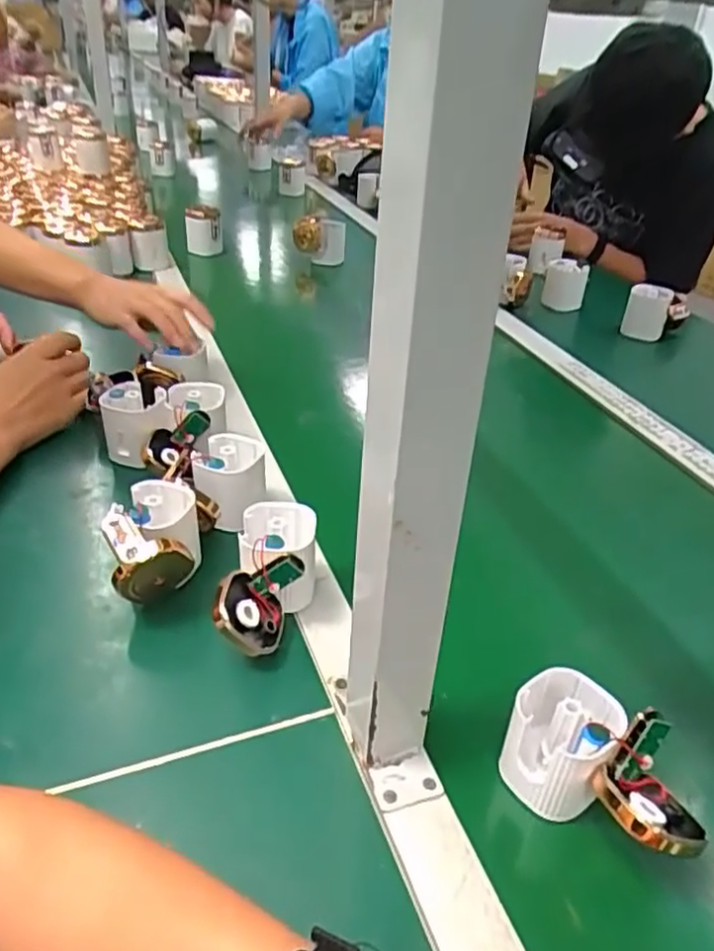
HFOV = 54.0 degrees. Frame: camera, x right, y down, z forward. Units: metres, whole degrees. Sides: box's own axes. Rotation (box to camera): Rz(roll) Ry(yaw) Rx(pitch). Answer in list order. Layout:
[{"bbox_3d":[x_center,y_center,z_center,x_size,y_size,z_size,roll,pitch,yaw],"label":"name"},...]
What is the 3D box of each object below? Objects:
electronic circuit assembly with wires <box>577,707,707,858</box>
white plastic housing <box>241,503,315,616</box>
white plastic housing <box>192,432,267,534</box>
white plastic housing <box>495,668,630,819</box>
[{"bbox_3d":[0.155,0.160,0.368,0.049,0.042,0.068,-9,36,-18],"label":"electronic circuit assembly with wires"},{"bbox_3d":[-0.058,0.062,0.516,0.055,0.068,0.067,1,34,-5],"label":"white plastic housing"},{"bbox_3d":[-0.107,0.005,0.595,0.058,0.060,0.062,-2,34,-8],"label":"white plastic housing"},{"bbox_3d":[0.118,0.154,0.406,0.054,0.061,0.058,3,34,-2],"label":"white plastic housing"}]

